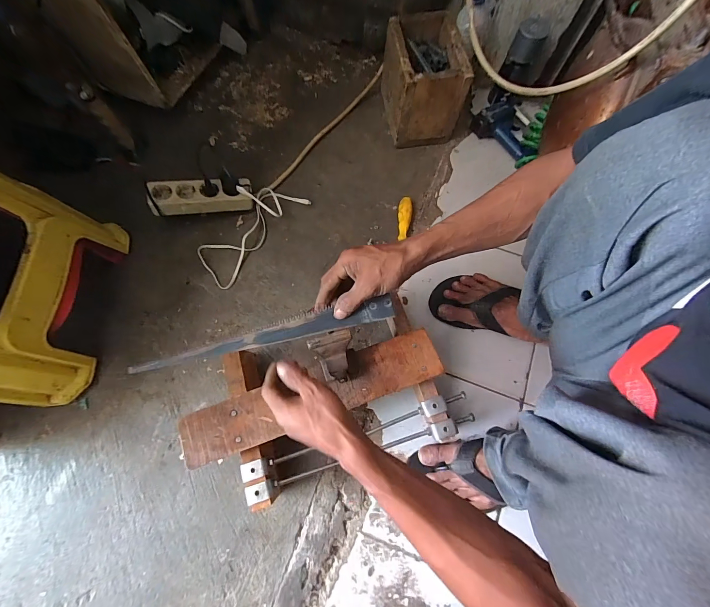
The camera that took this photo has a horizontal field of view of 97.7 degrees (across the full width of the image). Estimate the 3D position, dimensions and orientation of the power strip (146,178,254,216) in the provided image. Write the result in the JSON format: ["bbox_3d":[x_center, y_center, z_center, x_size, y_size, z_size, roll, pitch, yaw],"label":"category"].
[{"bbox_3d":[-0.320,-0.226,0.653,0.196,0.049,0.068,-6,73,-16],"label":"power strip"}]

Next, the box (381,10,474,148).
[{"bbox_3d":[0.151,-0.505,0.709,0.150,0.165,0.204,-9,73,-3],"label":"box"}]

